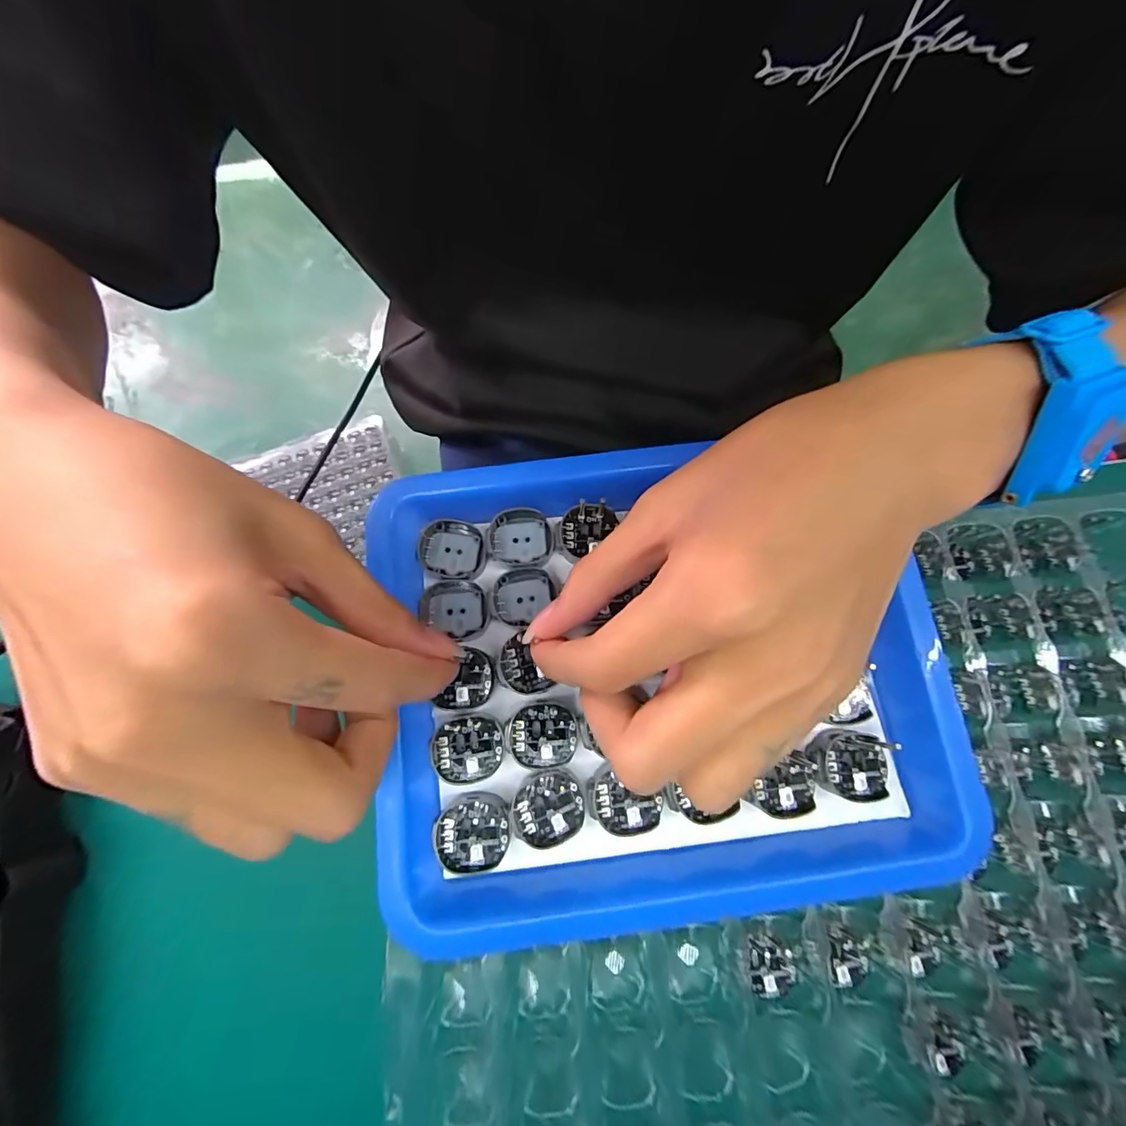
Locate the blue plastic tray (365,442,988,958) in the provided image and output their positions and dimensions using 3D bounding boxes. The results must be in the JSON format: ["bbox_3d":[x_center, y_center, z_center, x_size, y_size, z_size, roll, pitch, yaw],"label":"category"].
[{"bbox_3d":[0.036,0.043,0.198,0.213,0.035,0.178,-6,76,-2],"label":"blue plastic tray"}]

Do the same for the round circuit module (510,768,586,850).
[{"bbox_3d":[-0.006,0.095,0.186,0.028,0.004,0.026,0,76,-1],"label":"round circuit module"}]

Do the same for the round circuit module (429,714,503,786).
[{"bbox_3d":[-0.038,0.073,0.189,0.027,0.004,0.025,0,76,-1],"label":"round circuit module"}]

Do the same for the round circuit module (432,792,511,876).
[{"bbox_3d":[-0.034,0.103,0.183,0.028,0.004,0.027,0,76,-1],"label":"round circuit module"}]

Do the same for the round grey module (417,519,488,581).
[{"bbox_3d":[-0.048,-0.006,0.211,0.029,0.004,0.025,10,76,2],"label":"round grey module"}]

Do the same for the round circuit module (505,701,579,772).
[{"bbox_3d":[-0.008,0.068,0.191,0.027,0.004,0.025,11,72,1],"label":"round circuit module"}]

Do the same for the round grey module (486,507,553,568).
[{"bbox_3d":[-0.019,-0.011,0.211,0.028,0.005,0.025,-4,76,-2],"label":"round grey module"}]

